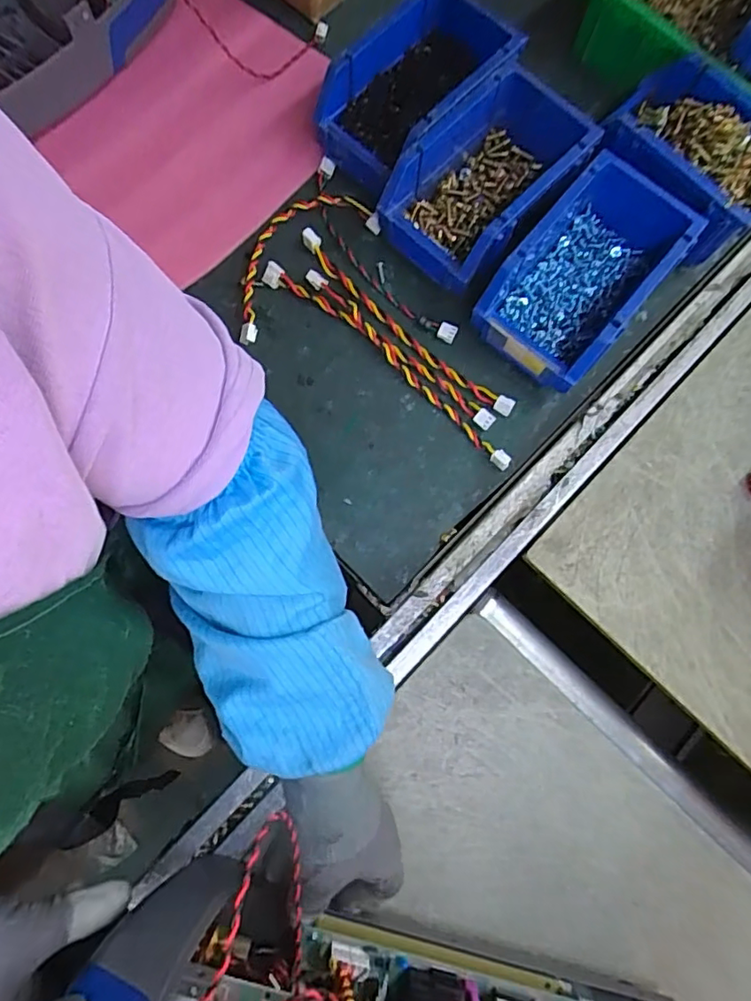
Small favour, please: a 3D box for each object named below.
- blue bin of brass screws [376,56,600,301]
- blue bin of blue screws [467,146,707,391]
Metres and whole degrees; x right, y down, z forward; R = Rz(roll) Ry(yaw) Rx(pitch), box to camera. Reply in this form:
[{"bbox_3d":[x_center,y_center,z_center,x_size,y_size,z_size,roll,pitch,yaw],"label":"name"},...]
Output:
[{"bbox_3d":[0.092,-0.269,0.487,0.108,0.069,0.170,41,78,8],"label":"blue bin of brass screws"},{"bbox_3d":[0.171,-0.183,0.479,0.103,0.083,0.172,39,79,7],"label":"blue bin of blue screws"}]

